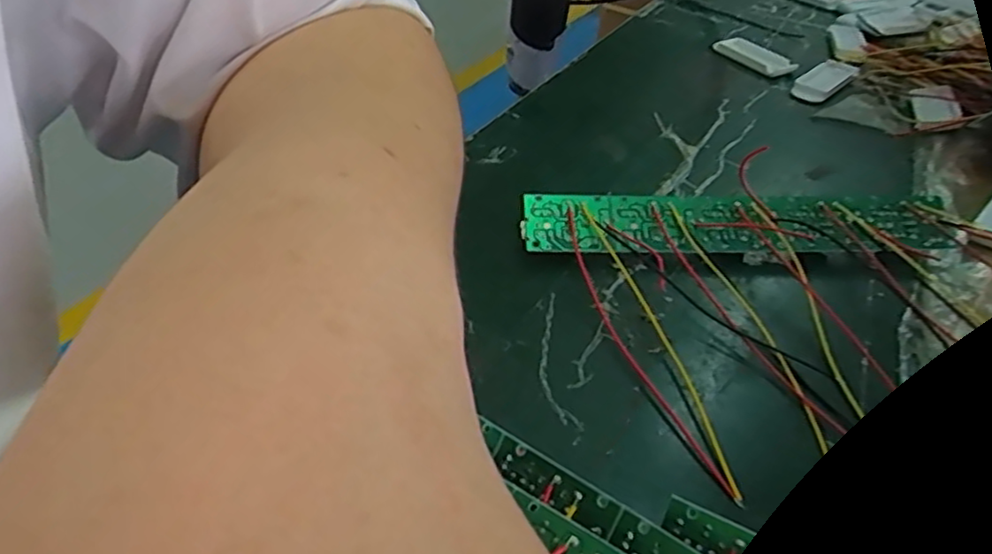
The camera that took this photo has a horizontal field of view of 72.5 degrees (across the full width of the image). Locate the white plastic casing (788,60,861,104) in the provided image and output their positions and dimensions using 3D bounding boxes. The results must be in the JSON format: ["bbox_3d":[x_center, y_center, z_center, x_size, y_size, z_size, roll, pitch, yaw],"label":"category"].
[{"bbox_3d":[0.205,-0.124,0.421,0.021,0.007,0.060,35,48,30],"label":"white plastic casing"}]

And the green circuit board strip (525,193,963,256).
[{"bbox_3d":[0.099,-0.020,0.276,0.173,0.020,0.026,-1,39,-4],"label":"green circuit board strip"}]

